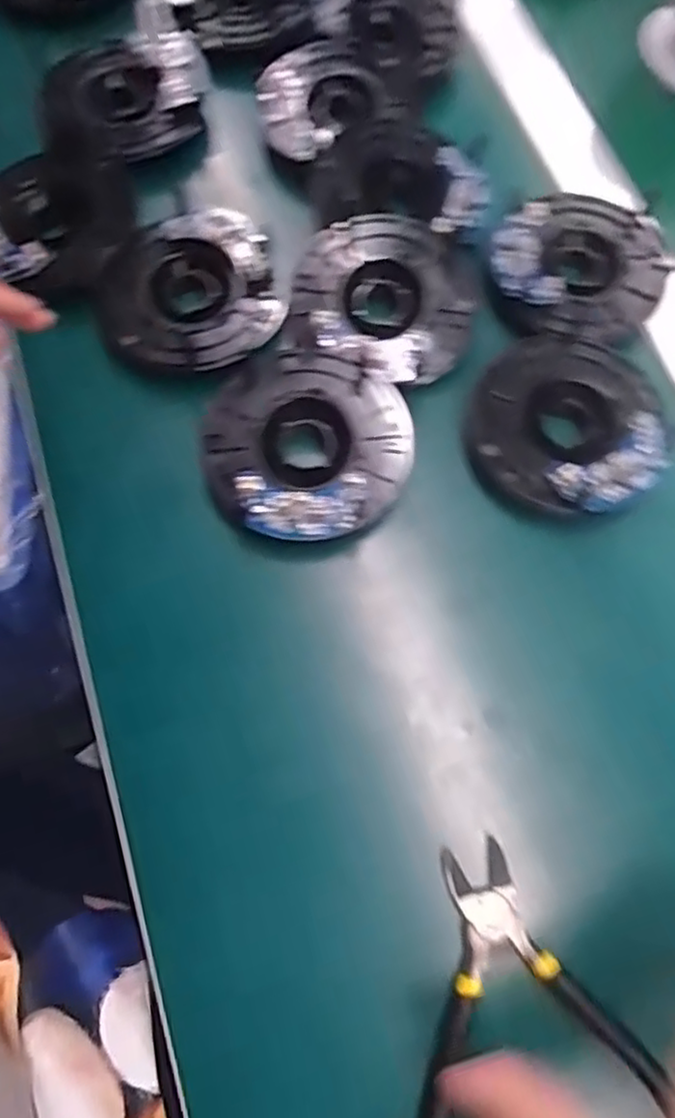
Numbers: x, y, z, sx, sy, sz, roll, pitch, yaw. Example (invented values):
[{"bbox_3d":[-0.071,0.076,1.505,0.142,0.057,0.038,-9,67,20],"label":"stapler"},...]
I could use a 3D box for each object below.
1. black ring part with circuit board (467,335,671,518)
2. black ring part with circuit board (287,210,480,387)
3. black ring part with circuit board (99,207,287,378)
[{"bbox_3d":[0.119,-0.073,0.345,0.095,0.017,0.100,0,71,0],"label":"black ring part with circuit board"},{"bbox_3d":[0.027,-0.146,0.364,0.099,0.015,0.095,0,71,0],"label":"black ring part with circuit board"},{"bbox_3d":[-0.082,-0.148,0.367,0.095,0.017,0.094,0,71,0],"label":"black ring part with circuit board"}]

